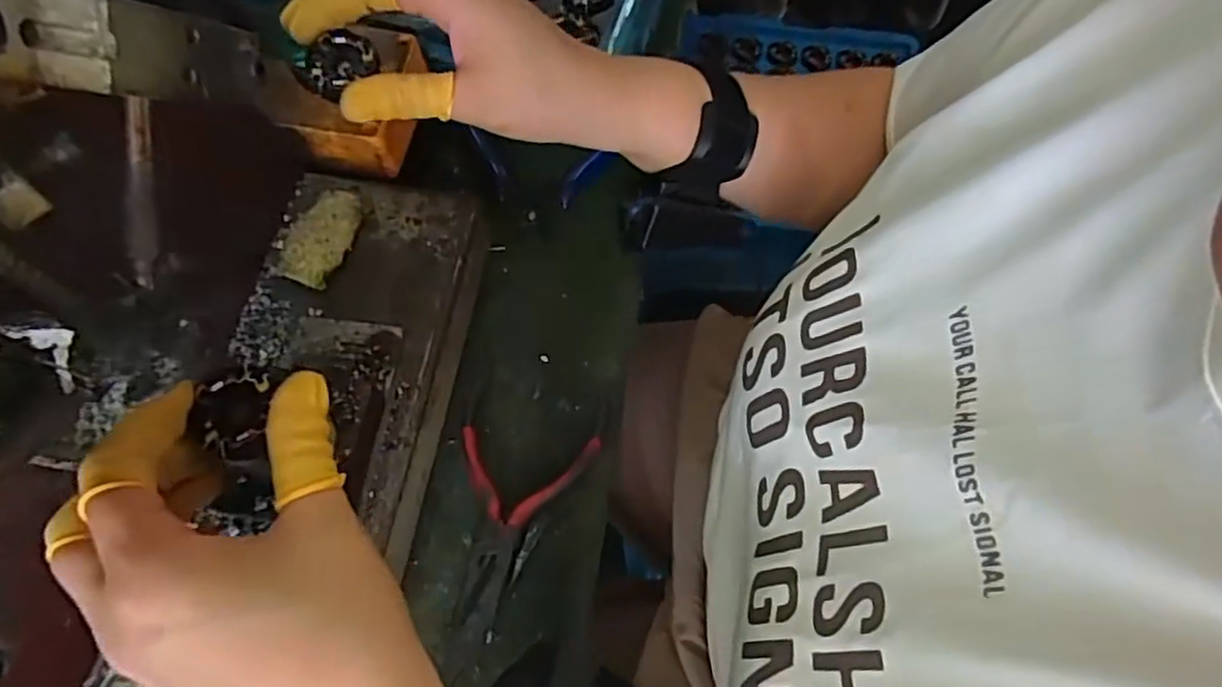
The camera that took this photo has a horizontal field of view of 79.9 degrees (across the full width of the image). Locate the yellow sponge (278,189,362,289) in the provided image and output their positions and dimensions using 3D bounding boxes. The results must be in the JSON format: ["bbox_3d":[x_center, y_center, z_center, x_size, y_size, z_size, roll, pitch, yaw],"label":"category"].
[{"bbox_3d":[-0.140,-0.052,0.354,0.030,0.012,0.050,20,71,7],"label":"yellow sponge"}]

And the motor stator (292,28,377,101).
[{"bbox_3d":[-0.124,-0.125,0.327,0.026,0.014,0.034,44,89,-3],"label":"motor stator"}]

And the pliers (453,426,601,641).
[{"bbox_3d":[-0.046,0.087,0.349,0.065,0.015,0.090,8,67,3],"label":"pliers"}]

